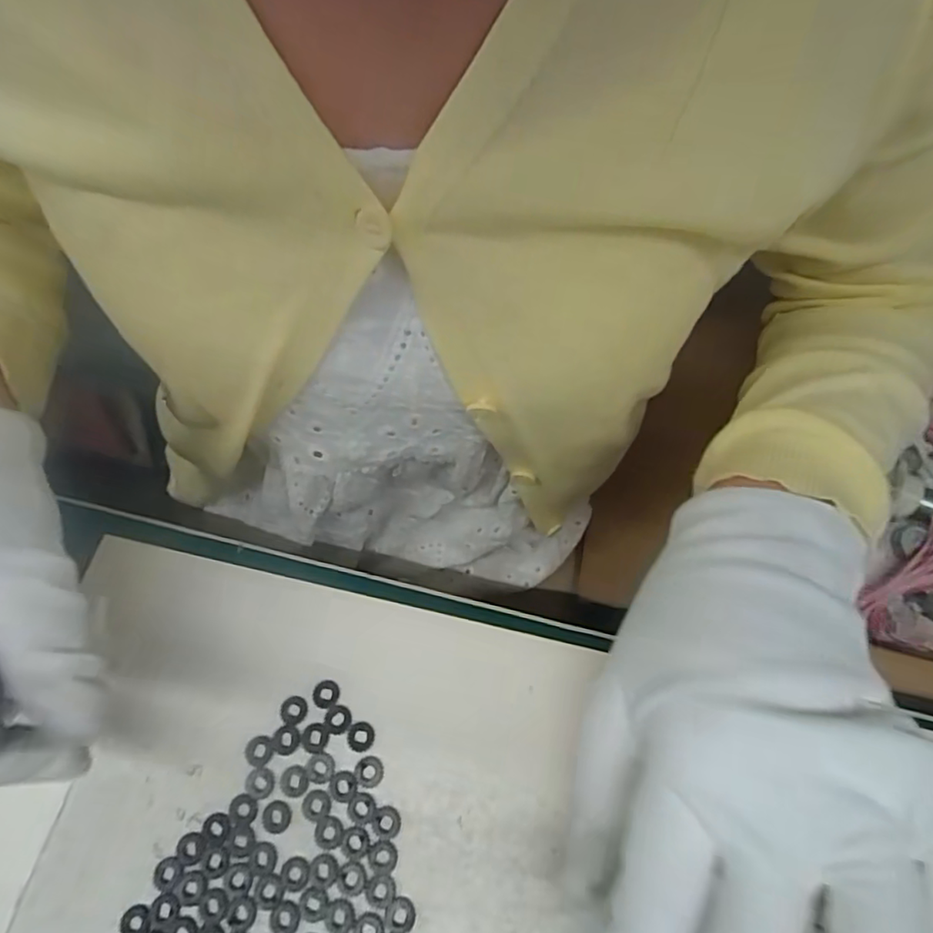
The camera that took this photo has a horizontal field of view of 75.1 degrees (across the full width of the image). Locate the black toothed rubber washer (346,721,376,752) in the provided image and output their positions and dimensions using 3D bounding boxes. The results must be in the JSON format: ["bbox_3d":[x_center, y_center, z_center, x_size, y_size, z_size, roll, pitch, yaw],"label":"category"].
[{"bbox_3d":[-0.040,0.102,0.230,0.010,0.004,0.010,-1,66,2],"label":"black toothed rubber washer"}]

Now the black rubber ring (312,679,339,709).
[{"bbox_3d":[-0.055,0.089,0.237,0.010,0.004,0.010,-1,66,2],"label":"black rubber ring"}]

